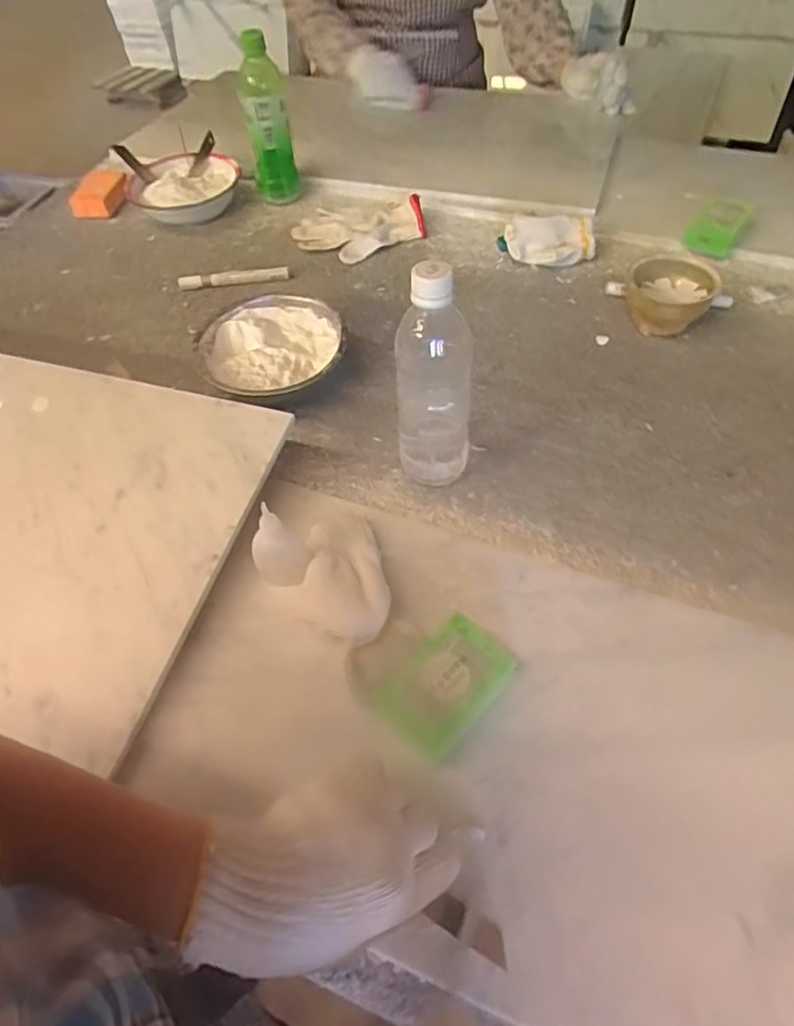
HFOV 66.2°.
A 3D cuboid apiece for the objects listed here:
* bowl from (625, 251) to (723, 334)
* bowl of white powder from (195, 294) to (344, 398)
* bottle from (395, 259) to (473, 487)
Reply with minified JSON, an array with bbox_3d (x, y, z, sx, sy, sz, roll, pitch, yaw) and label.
[{"bbox_3d":[0.312,-0.245,0.699,0.100,0.051,0.095,21,58,19],"label":"bowl"},{"bbox_3d":[-0.136,-0.173,0.676,0.150,0.057,0.150,-2,53,3],"label":"bowl of white powder"},{"bbox_3d":[0.030,-0.102,0.511,0.063,0.200,0.064,0,53,5],"label":"bottle"}]

